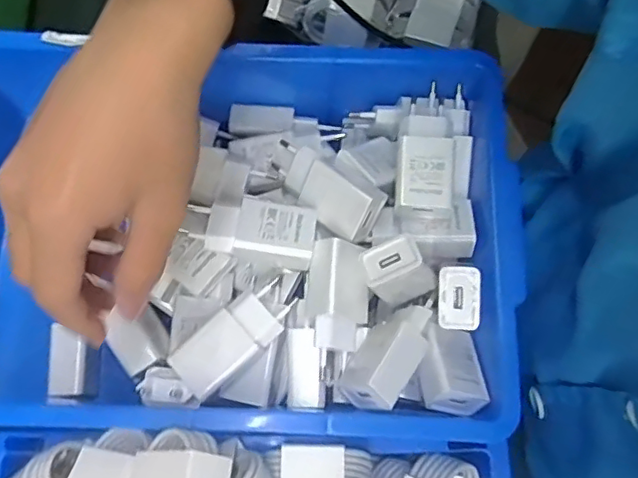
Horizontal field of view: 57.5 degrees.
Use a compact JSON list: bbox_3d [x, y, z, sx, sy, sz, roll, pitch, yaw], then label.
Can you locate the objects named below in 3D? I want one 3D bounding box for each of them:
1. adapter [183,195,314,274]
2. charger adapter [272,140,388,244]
[{"bbox_3d":[-0.040,-0.005,0.360,0.074,0.026,0.039,12,75,4],"label":"adapter"},{"bbox_3d":[0.004,-0.035,0.375,0.079,0.019,0.034,40,118,17],"label":"charger adapter"}]

